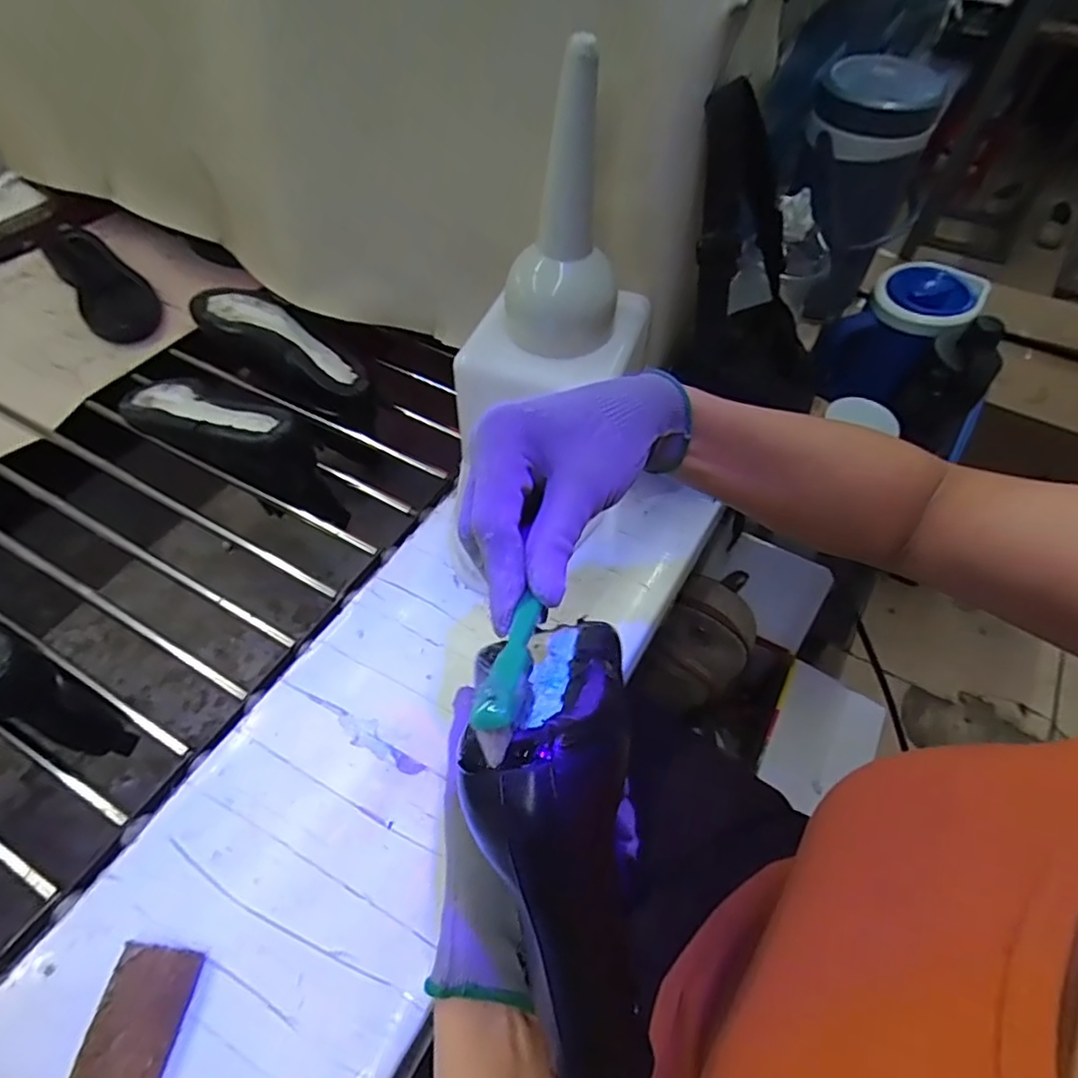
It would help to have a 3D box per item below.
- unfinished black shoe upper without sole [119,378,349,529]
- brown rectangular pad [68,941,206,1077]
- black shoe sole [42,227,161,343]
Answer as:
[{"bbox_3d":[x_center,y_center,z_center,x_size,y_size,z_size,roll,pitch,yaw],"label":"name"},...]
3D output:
[{"bbox_3d":[-0.326,-0.111,0.654,0.272,0.088,0.075,22,57,12],"label":"unfinished black shoe upper without sole"},{"bbox_3d":[-0.237,0.284,0.369,0.049,0.013,0.068,7,54,3],"label":"brown rectangular pad"},{"bbox_3d":[-0.585,-0.343,0.834,0.090,0.036,0.242,-35,63,-24],"label":"black shoe sole"}]

